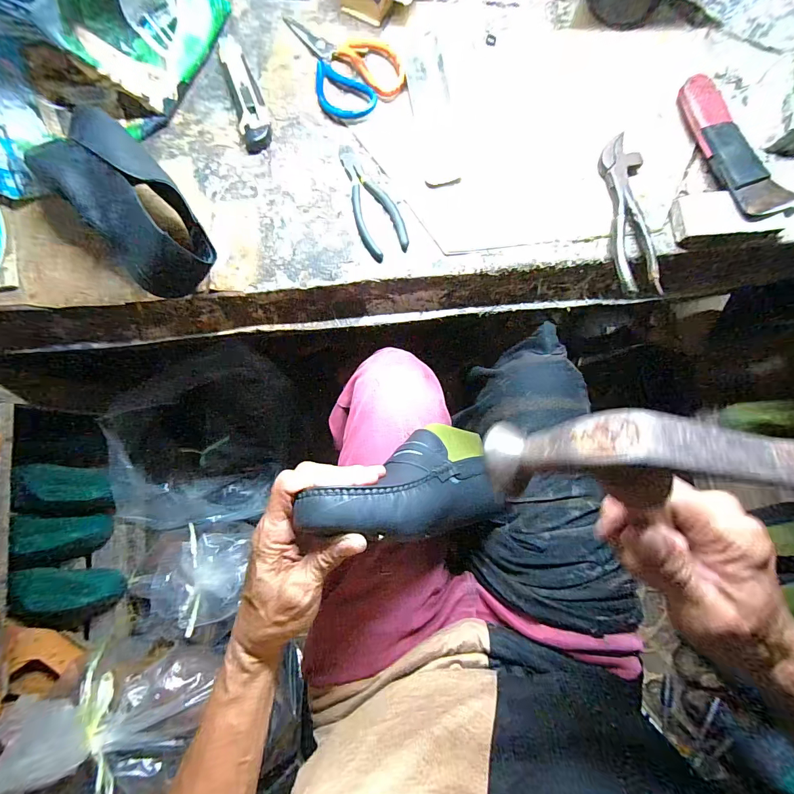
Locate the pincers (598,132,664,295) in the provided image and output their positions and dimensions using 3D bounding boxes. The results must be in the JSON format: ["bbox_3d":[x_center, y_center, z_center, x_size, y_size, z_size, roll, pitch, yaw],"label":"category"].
[{"bbox_3d":[0.259,-0.205,0.414,0.044,0.019,0.188,-4,83,2],"label":"pincers"}]

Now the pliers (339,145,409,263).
[{"bbox_3d":[-0.033,-0.233,0.439,0.050,0.008,0.147,-22,82,-1],"label":"pliers"}]

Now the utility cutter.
[{"bbox_3d":[-0.190,-0.383,0.463,0.036,0.017,0.159,-17,82,0],"label":"utility cutter"}]

